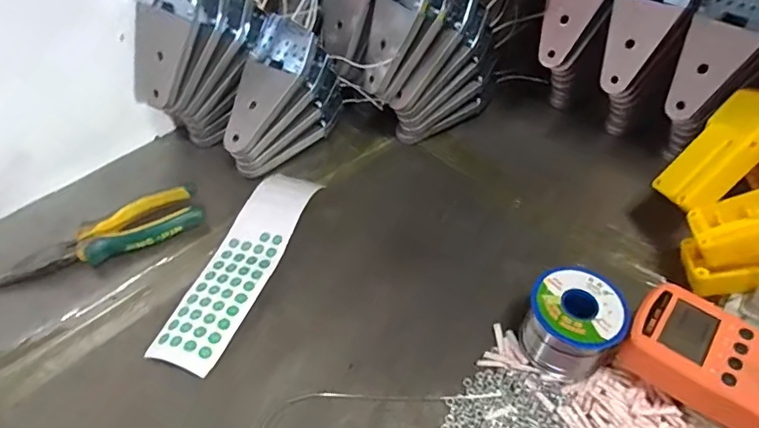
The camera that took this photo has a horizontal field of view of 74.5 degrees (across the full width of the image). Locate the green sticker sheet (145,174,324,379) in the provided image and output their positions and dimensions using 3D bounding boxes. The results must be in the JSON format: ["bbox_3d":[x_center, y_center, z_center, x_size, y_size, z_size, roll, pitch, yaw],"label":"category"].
[{"bbox_3d":[-0.122,0.040,0.438,0.060,0.019,0.200,16,49,13],"label":"green sticker sheet"}]

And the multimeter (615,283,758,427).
[{"bbox_3d":[0.231,0.111,0.330,0.133,0.043,0.076,34,55,26],"label":"multimeter"}]

